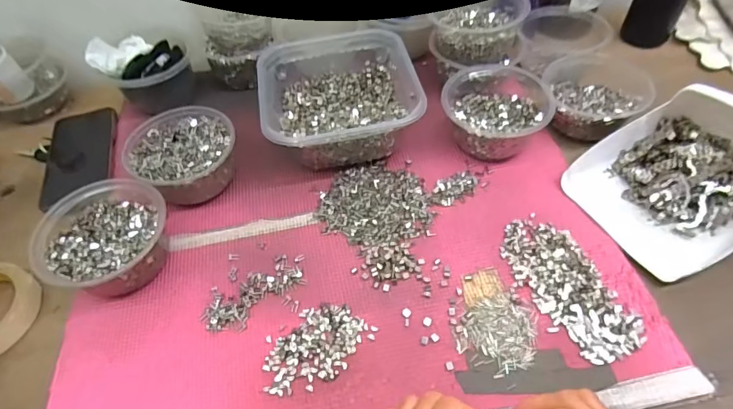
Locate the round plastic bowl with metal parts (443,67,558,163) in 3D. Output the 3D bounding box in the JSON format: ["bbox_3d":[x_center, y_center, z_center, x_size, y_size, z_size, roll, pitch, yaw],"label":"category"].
[{"bbox_3d":[0.148,-0.109,0.503,0.112,0.061,0.121,-2,54,2],"label":"round plastic bowl with metal parts"}]

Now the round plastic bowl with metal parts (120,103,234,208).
[{"bbox_3d":[-0.199,-0.052,0.490,0.111,0.059,0.106,-2,54,2],"label":"round plastic bowl with metal parts"}]

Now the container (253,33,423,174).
[{"bbox_3d":[-0.031,-0.124,0.521,0.168,0.070,0.168,-9,54,-3],"label":"container"}]

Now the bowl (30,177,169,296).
[{"bbox_3d":[-0.242,0.036,0.424,0.107,0.059,0.110,-2,54,2],"label":"bowl"}]

